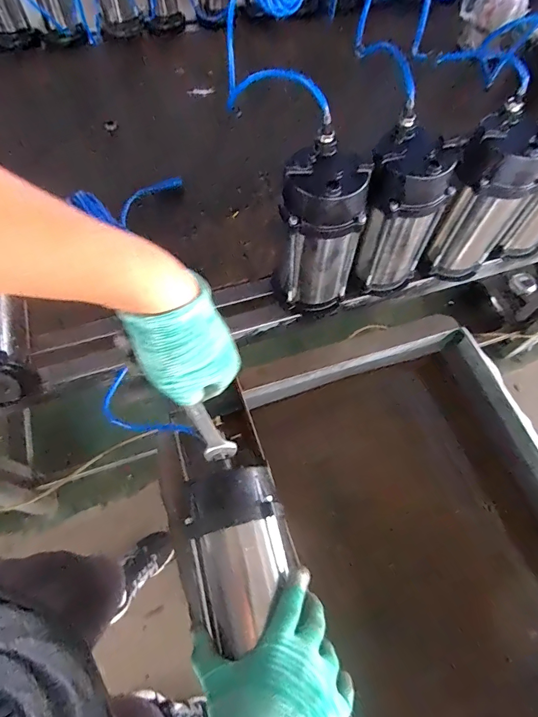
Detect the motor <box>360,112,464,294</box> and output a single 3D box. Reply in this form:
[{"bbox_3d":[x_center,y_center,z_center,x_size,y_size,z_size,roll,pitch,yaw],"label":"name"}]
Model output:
[{"bbox_3d":[0.209,-0.223,0.650,0.127,0.251,0.103,24,65,9],"label":"motor"}]

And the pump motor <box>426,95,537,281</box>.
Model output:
[{"bbox_3d":[0.357,-0.257,0.677,0.124,0.250,0.117,34,66,13],"label":"pump motor"}]

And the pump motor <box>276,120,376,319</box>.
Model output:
[{"bbox_3d":[0.074,-0.188,0.637,0.116,0.276,0.120,-11,65,-9],"label":"pump motor"}]

